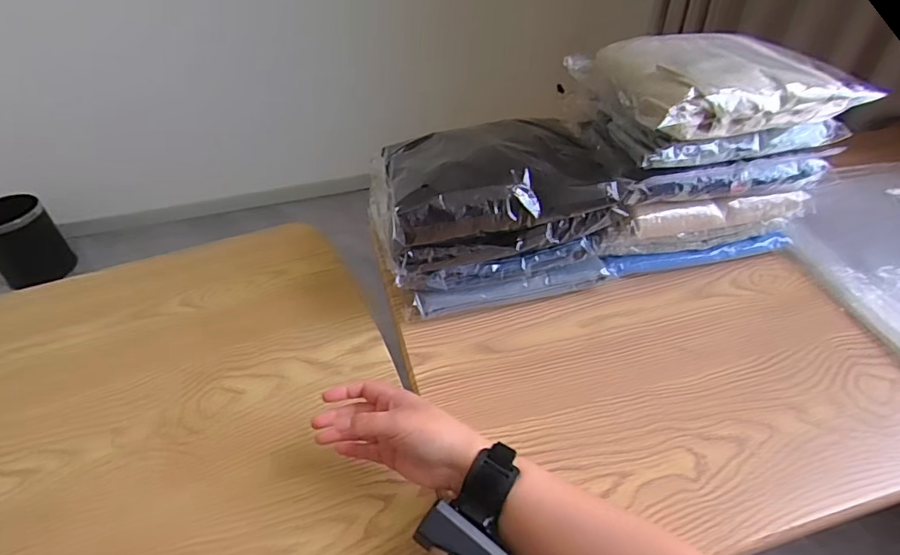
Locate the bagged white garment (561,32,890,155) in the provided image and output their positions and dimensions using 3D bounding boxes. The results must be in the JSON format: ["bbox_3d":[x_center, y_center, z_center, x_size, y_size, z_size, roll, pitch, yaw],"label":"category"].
[{"bbox_3d":[0.307,-0.234,0.597,0.264,0.068,0.206,-11,43,-9],"label":"bagged white garment"}]

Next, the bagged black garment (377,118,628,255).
[{"bbox_3d":[0.052,-0.133,0.612,0.274,0.055,0.199,-8,42,-6],"label":"bagged black garment"}]

